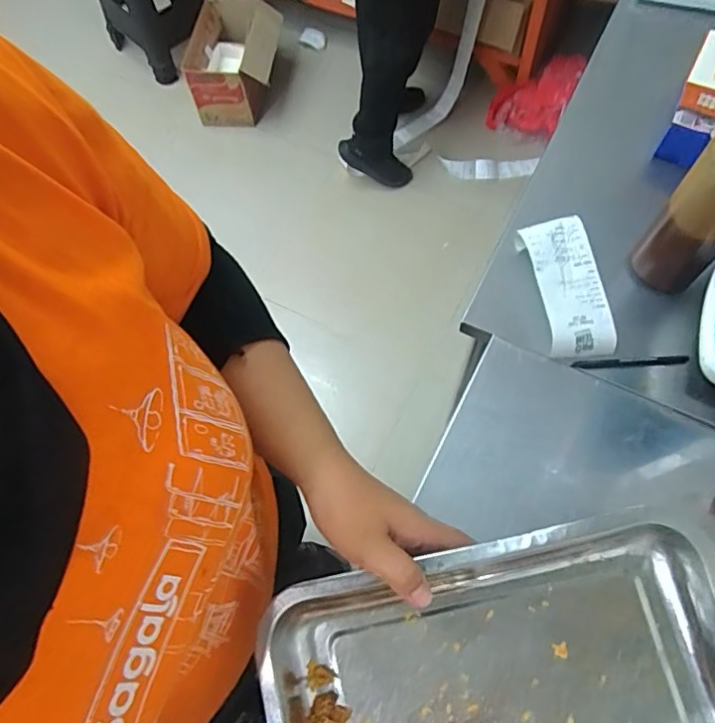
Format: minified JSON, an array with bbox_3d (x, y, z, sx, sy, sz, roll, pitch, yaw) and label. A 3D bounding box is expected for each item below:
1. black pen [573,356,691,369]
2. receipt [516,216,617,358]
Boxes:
[{"bbox_3d":[0.325,0.001,0.660,0.133,0.007,0.011,-3,66,2],"label":"black pen"},{"bbox_3d":[0.260,-0.091,0.679,0.077,0.027,0.176,-13,81,-3],"label":"receipt"}]

